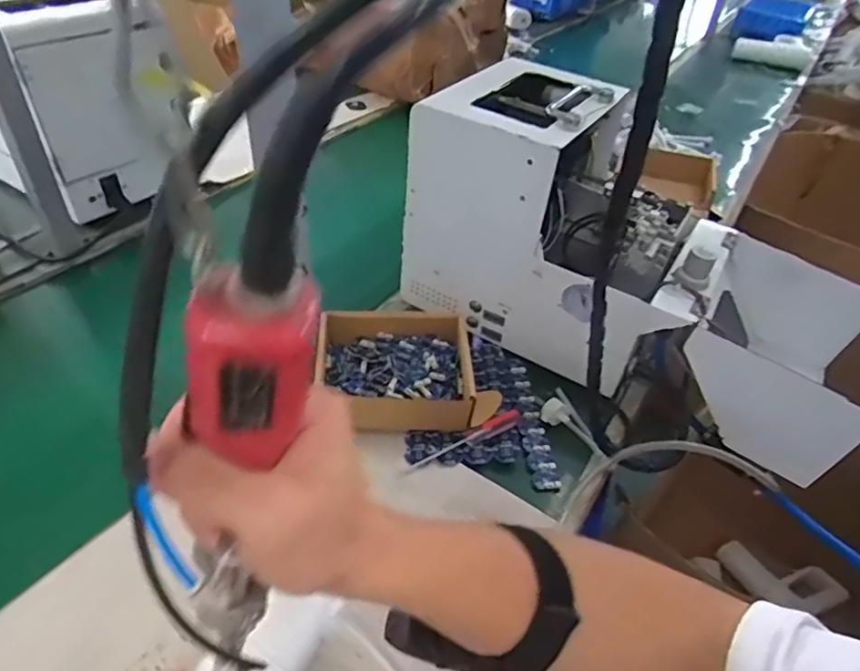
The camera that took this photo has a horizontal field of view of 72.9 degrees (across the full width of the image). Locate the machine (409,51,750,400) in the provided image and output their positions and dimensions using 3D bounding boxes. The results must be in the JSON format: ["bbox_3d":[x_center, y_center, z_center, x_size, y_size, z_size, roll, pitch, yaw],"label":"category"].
[{"bbox_3d":[0.160,-0.123,0.667,0.320,0.248,0.211,32,48,26],"label":"machine"}]

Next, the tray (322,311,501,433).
[{"bbox_3d":[-0.026,0.031,0.659,0.195,0.057,0.161,1,42,-6],"label":"tray"}]

